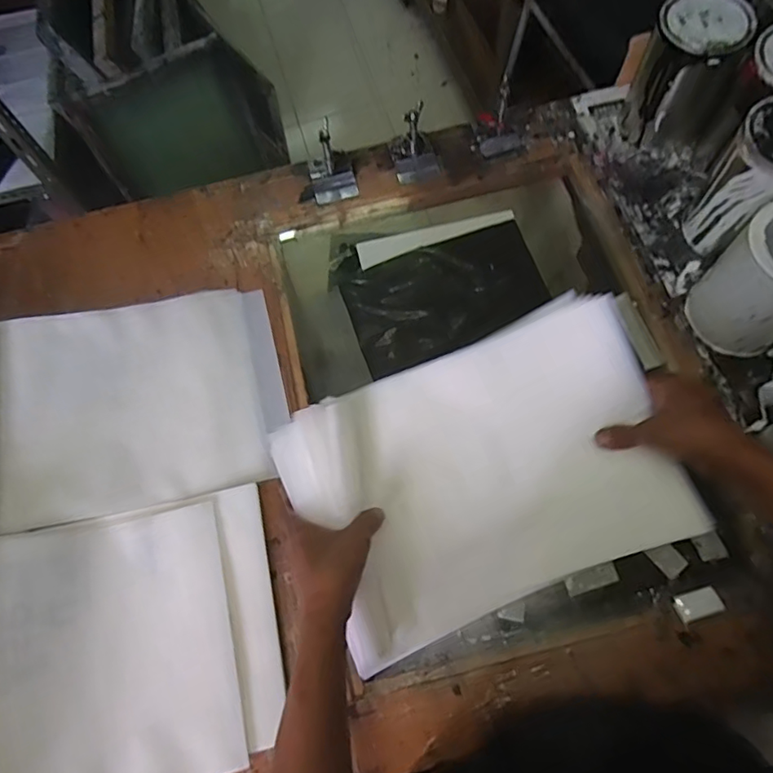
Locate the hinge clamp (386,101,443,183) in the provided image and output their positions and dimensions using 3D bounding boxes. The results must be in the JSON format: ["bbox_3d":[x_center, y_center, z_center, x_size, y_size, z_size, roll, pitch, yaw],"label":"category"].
[{"bbox_3d":[0.040,-0.337,0.741,0.070,0.083,0.061,-11,68,-2],"label":"hinge clamp"}]

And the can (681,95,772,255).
[{"bbox_3d":[0.427,-0.231,0.625,0.100,0.159,0.102,-1,69,2],"label":"can"}]

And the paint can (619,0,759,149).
[{"bbox_3d":[0.377,-0.399,0.702,0.099,0.157,0.105,-1,69,2],"label":"paint can"}]

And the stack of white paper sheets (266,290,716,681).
[{"bbox_3d":[0.092,0.089,0.548,0.351,0.117,0.250,-21,69,-6],"label":"stack of white paper sheets"}]

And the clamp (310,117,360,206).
[{"bbox_3d":[-0.076,-0.305,0.733,0.062,0.086,0.063,-12,68,-2],"label":"clamp"}]

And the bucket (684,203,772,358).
[{"bbox_3d":[0.418,-0.114,0.594,0.108,0.151,0.113,-1,69,2],"label":"bucket"}]

